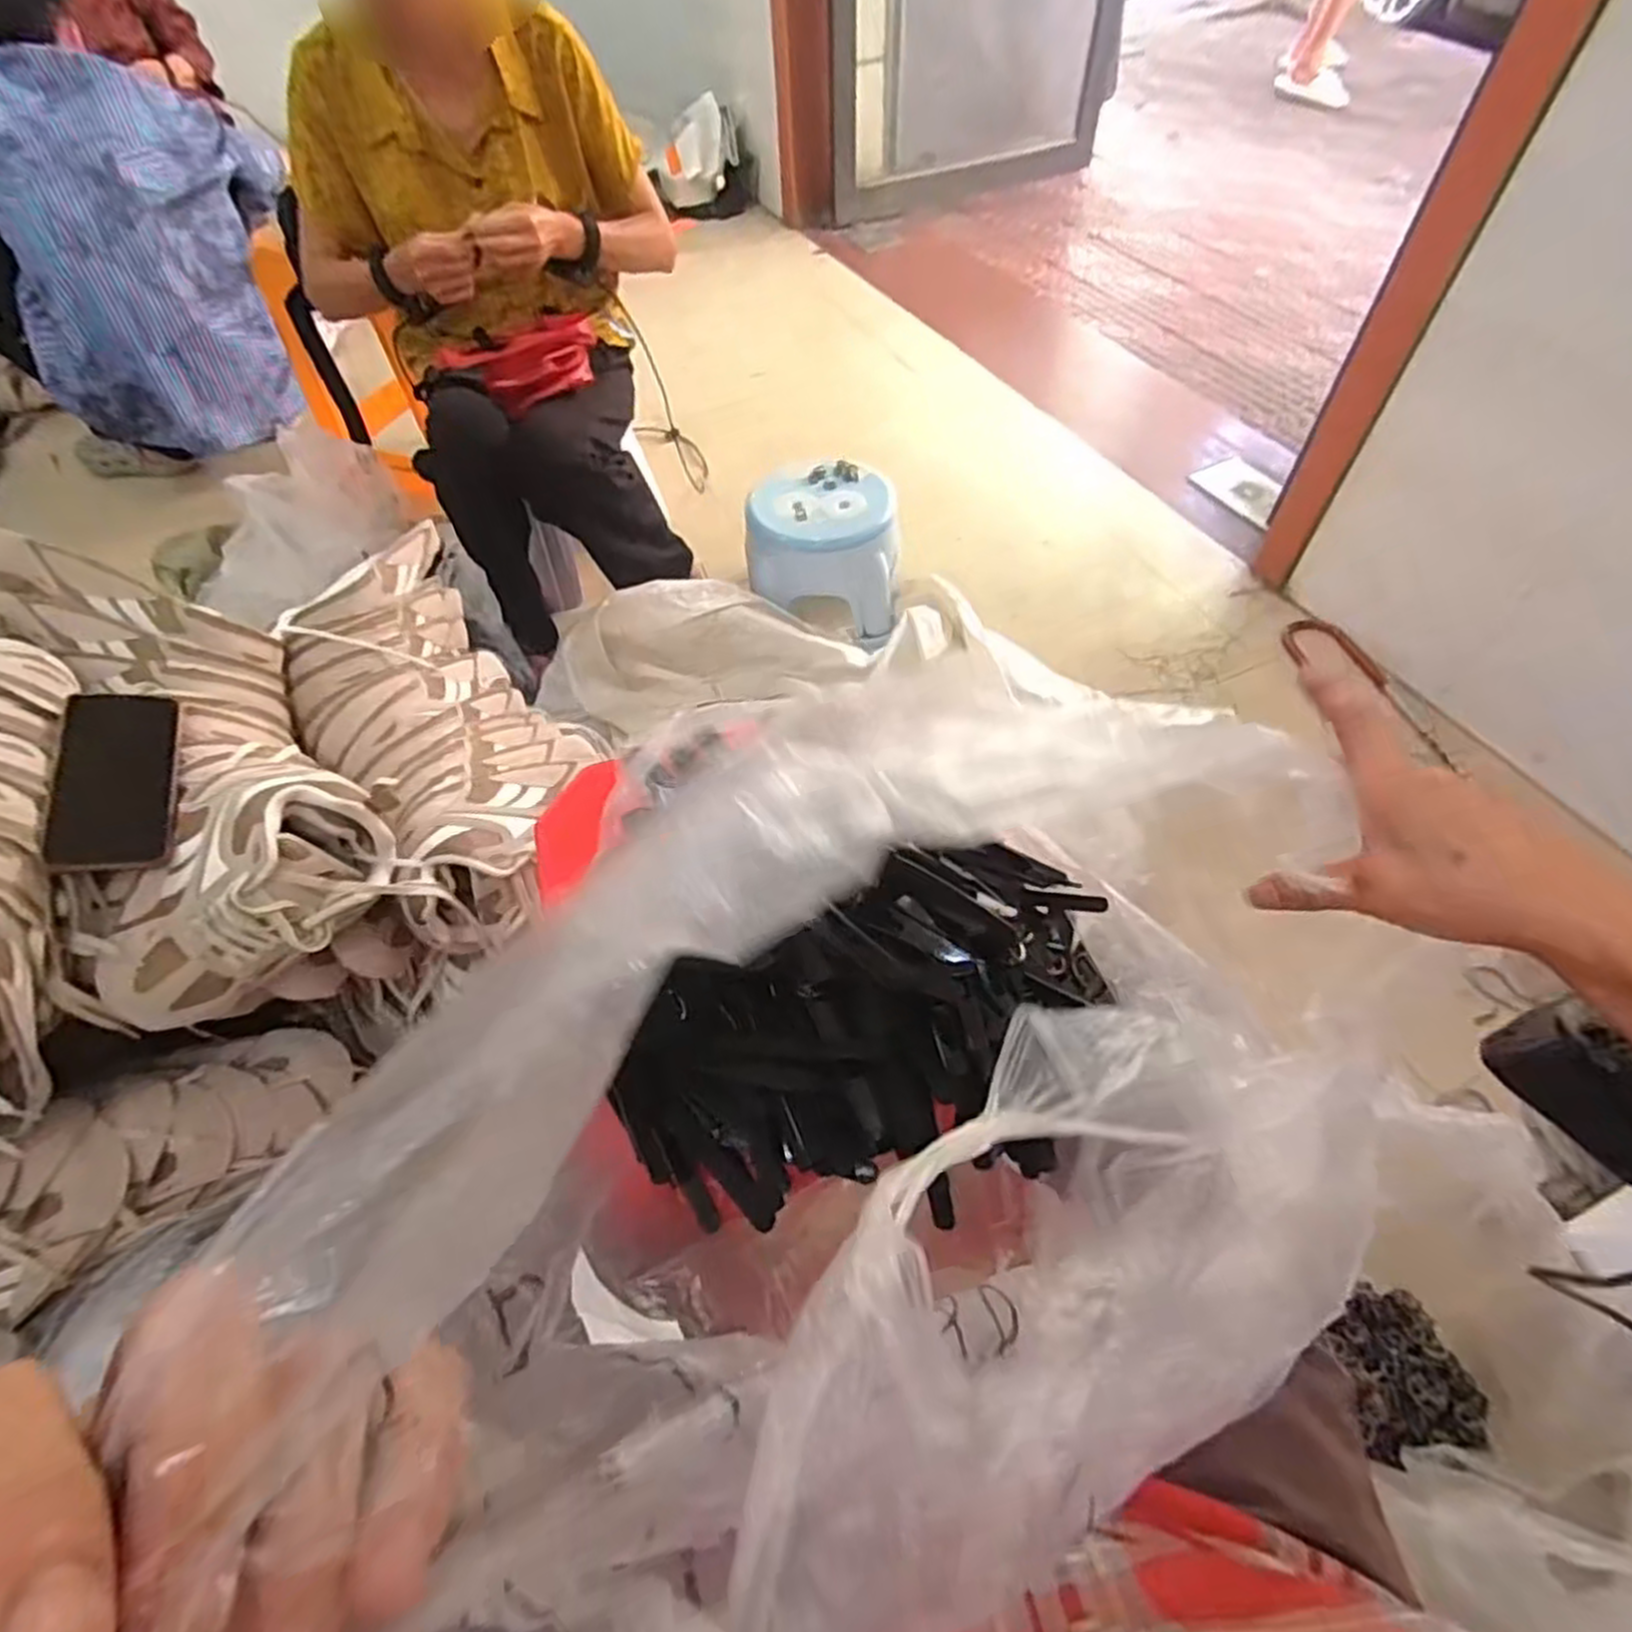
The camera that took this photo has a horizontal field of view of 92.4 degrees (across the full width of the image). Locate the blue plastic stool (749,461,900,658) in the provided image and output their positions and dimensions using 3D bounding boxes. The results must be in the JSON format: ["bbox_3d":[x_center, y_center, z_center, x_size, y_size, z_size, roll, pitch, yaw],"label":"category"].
[{"bbox_3d":[0.019,-0.427,1.285,0.244,0.198,0.209,12,56,11],"label":"blue plastic stool"}]

